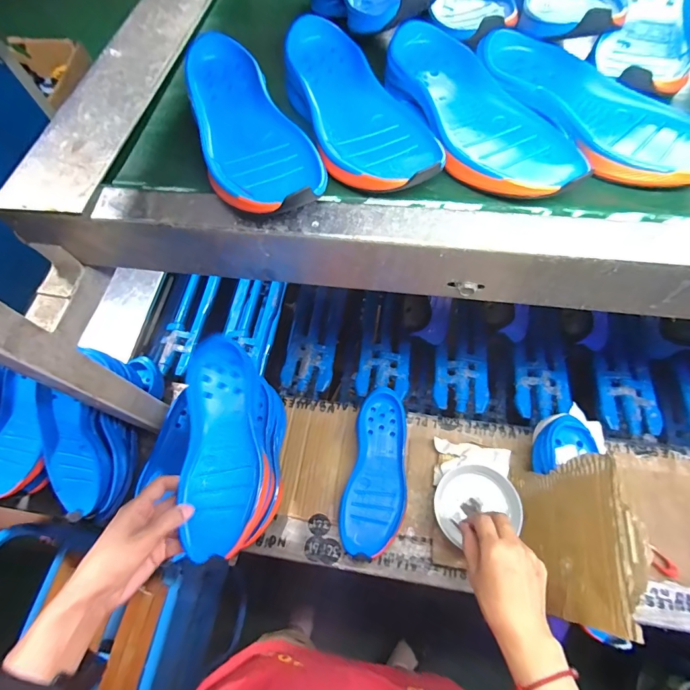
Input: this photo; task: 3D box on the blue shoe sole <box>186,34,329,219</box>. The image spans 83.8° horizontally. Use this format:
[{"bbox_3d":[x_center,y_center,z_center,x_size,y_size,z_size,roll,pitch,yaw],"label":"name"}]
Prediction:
[{"bbox_3d":[-0.088,-0.200,0.352,0.095,0.040,0.230,-18,71,-6],"label":"blue shoe sole"}]

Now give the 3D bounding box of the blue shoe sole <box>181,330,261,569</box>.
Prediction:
[{"bbox_3d":[-0.135,0.105,0.429,0.077,0.027,0.226,-5,70,0],"label":"blue shoe sole"}]

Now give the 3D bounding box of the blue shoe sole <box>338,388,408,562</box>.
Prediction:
[{"bbox_3d":[0.051,0.188,0.584,0.091,0.039,0.239,10,71,4],"label":"blue shoe sole"}]

